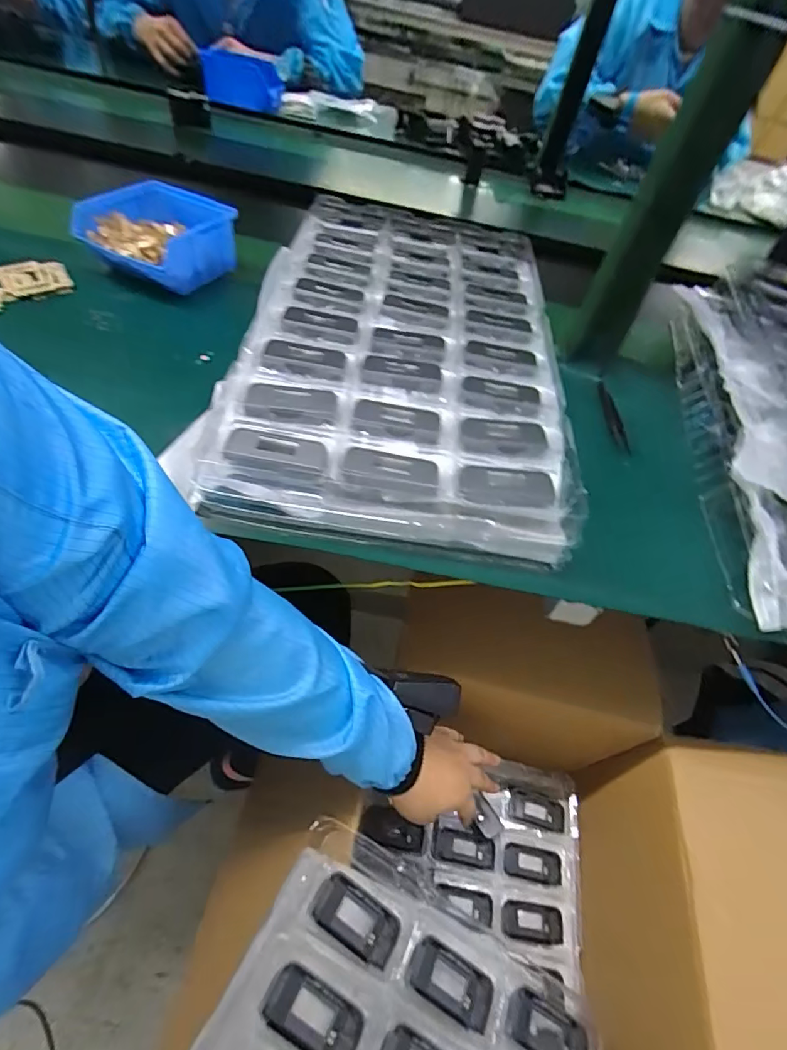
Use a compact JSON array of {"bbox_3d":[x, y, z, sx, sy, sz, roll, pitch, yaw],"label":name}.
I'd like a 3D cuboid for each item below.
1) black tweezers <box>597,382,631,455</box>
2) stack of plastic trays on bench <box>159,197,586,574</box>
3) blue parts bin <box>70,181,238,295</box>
[{"bbox_3d":[0.238,-0.117,0.521,0.016,0.005,0.092,-6,67,-10],"label":"black tweezers"},{"bbox_3d":[0.006,-0.193,0.507,0.315,0.053,0.493,8,52,-3],"label":"stack of plastic trays on bench"},{"bbox_3d":[-0.279,-0.340,0.568,0.162,0.070,0.136,27,53,12],"label":"blue parts bin"}]

